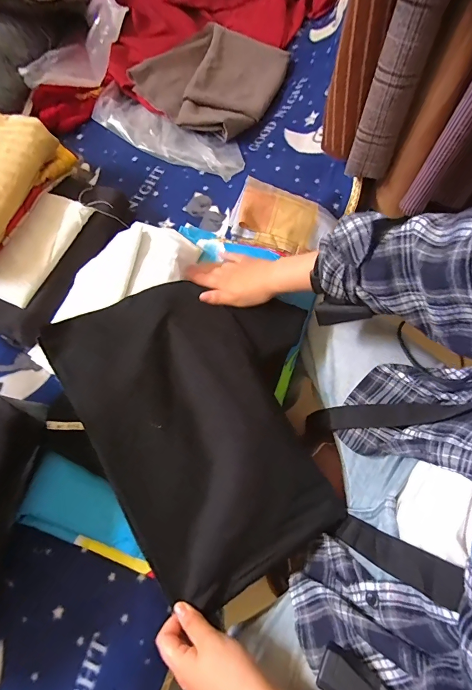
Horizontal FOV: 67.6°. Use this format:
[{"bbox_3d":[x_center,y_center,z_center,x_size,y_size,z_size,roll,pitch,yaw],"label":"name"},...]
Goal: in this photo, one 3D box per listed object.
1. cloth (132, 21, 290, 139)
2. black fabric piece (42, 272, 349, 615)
[{"bbox_3d":[-0.051,-0.556,0.737,0.252,0.054,0.291,22,65,7],"label":"cloth"},{"bbox_3d":[-0.025,0.078,0.462,0.302,0.063,0.379,-29,70,-16],"label":"black fabric piece"}]

